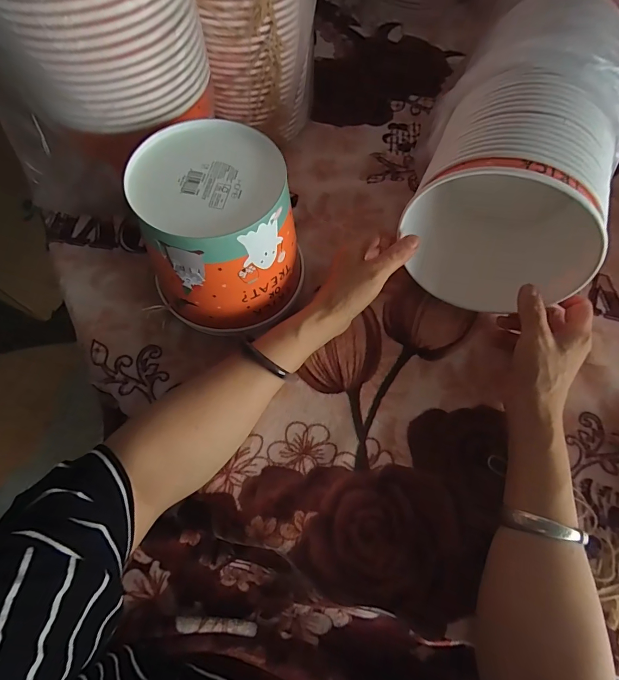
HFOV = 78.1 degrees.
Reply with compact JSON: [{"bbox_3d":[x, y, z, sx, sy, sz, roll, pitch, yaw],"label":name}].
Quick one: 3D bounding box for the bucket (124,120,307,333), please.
[{"bbox_3d":[-0.080,-0.095,0.368,0.143,0.147,0.129,-3,66,-3],"label":"bucket"}]

